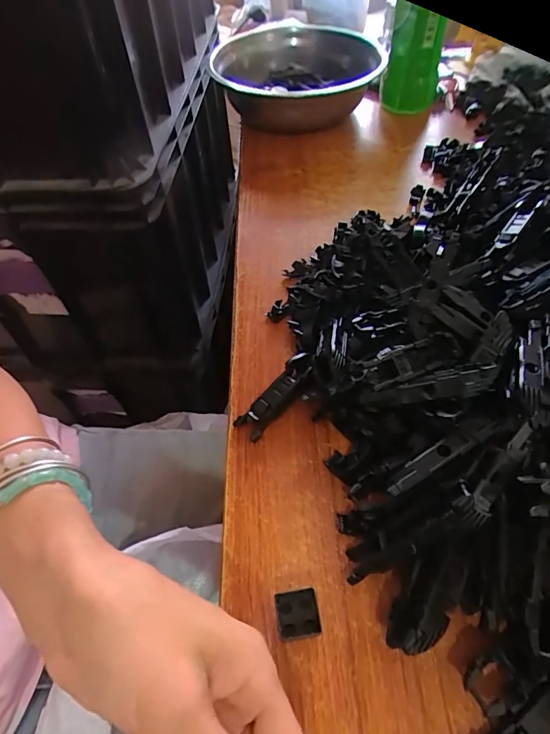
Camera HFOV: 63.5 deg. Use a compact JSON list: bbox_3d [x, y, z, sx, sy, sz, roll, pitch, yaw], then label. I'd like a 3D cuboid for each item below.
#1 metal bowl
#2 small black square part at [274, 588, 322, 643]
[{"bbox_3d":[0.023,-0.335,0.522,0.190,0.072,0.191,-2,52,2],"label":"metal bowl"},{"bbox_3d":[0.011,0.119,0.214,0.020,0.012,0.020,-8,52,-3],"label":"small black square part"}]

